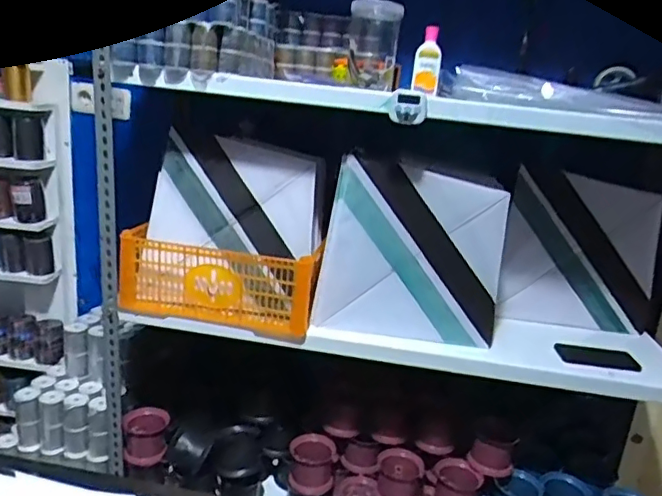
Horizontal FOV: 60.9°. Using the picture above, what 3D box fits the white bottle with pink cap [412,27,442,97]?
[{"bbox_3d":[0.185,-0.358,1.071,0.048,0.119,0.054,7,15,6],"label":"white bottle with pink cap"}]

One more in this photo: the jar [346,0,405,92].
[{"bbox_3d":[0.079,-0.384,1.061,0.095,0.158,0.109,6,15,1],"label":"jar"}]

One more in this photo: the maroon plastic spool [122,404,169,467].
[{"bbox_3d":[-0.440,0.446,1.342,0.103,0.093,0.103,2,16,-15],"label":"maroon plastic spool"}]

